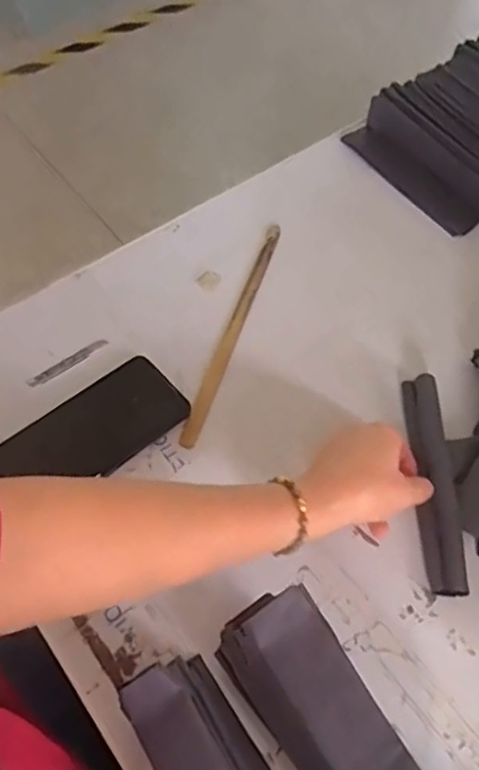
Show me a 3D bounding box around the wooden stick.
[{"bbox_3d":[-0.004,-0.056,0.611,0.016,0.008,0.266,18,62,8],"label":"wooden stick"}]

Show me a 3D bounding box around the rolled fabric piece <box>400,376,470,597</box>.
[{"bbox_3d":[0.163,0.079,0.532,0.032,0.019,0.190,1,61,-1],"label":"rolled fabric piece"}]

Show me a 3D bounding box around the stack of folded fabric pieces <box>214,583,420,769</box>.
[{"bbox_3d":[0.060,0.232,0.411,0.066,0.068,0.188,-29,65,-17],"label":"stack of folded fabric pieces"}]

